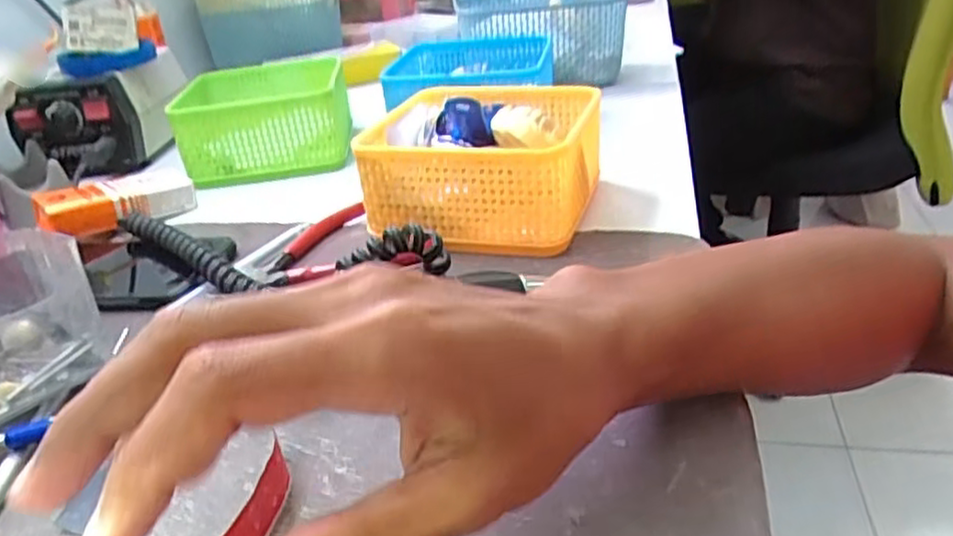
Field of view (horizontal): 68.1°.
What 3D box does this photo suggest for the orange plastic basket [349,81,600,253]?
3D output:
[{"bbox_3d":[0.007,-0.070,0.457,0.133,0.066,0.133,3,30,17],"label":"orange plastic basket"}]

